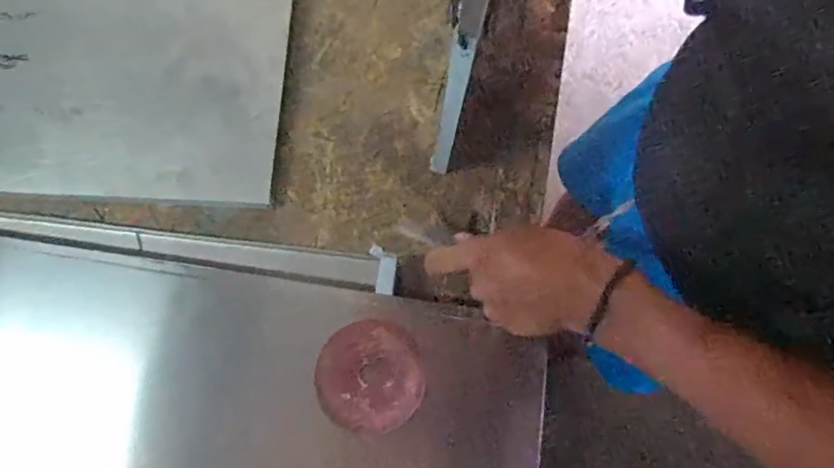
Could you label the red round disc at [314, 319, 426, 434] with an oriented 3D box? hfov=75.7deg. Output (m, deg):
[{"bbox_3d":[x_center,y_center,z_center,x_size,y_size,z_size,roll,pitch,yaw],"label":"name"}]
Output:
[{"bbox_3d":[-0.038,0.118,0.452,0.087,0.016,0.088,0,77,0],"label":"red round disc"}]

